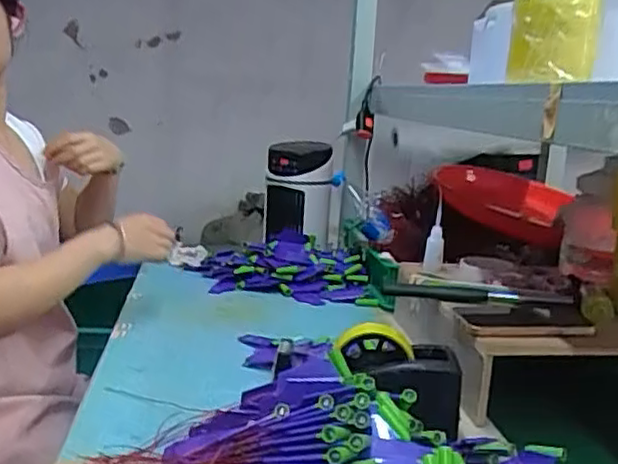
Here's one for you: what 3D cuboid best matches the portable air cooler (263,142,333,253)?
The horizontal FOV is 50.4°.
[{"bbox_3d":[-0.023,-0.077,1.332,0.130,0.195,0.125,3,11,-3],"label":"portable air cooler"}]

